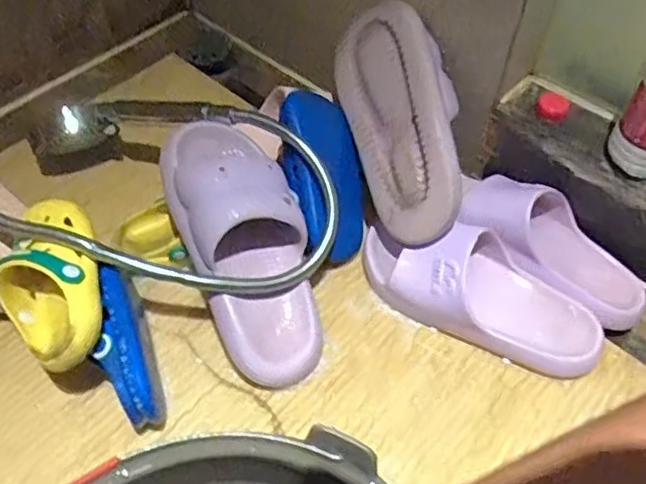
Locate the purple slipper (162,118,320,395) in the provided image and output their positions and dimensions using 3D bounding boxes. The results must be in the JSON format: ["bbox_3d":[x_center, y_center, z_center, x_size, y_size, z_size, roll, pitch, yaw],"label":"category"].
[{"bbox_3d":[-0.071,-0.004,0.580,0.111,0.068,0.273,-18,79,-13],"label":"purple slipper"}]

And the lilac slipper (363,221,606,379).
[{"bbox_3d":[0.150,0.042,0.599,0.235,0.074,0.091,21,57,15],"label":"lilac slipper"}]

